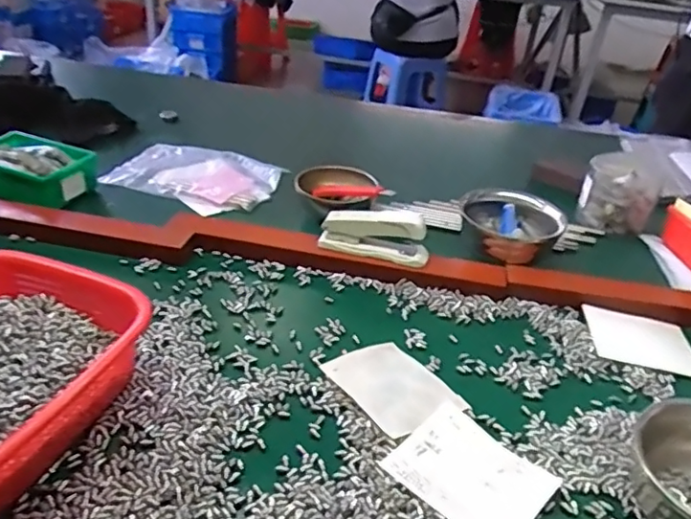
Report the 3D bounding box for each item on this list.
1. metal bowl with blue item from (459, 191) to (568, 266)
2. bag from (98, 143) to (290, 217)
[{"bbox_3d":[0.204,-0.035,0.747,0.116,0.065,0.104,7,32,2],"label":"metal bowl with blue item"},{"bbox_3d":[-0.211,-0.123,0.866,0.220,0.017,0.153,14,33,13],"label":"bag"}]

